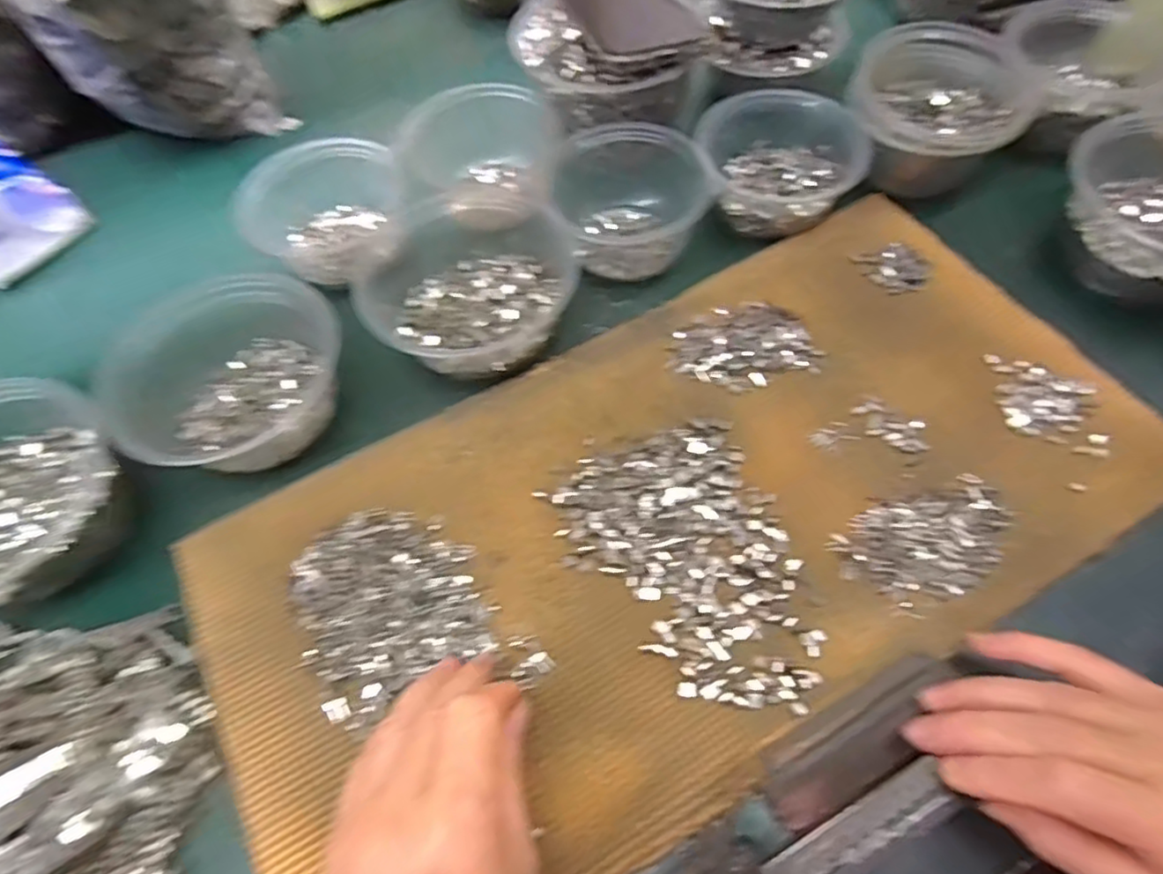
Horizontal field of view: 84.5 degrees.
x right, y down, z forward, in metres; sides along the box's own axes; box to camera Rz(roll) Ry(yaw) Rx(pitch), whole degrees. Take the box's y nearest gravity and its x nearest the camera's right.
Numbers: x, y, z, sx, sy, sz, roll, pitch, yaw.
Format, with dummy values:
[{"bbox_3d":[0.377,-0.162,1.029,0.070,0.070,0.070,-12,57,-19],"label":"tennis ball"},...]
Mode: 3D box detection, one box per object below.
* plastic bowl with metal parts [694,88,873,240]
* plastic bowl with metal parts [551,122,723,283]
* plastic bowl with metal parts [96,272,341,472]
[{"bbox_3d":[0.141,-0.200,0.465,0.114,0.049,0.106,-1,62,2],"label":"plastic bowl with metal parts"},{"bbox_3d":[0.027,-0.184,0.471,0.106,0.061,0.133,-19,63,-7],"label":"plastic bowl with metal parts"},{"bbox_3d":[-0.218,-0.039,0.396,0.124,0.058,0.130,-1,62,2],"label":"plastic bowl with metal parts"}]

